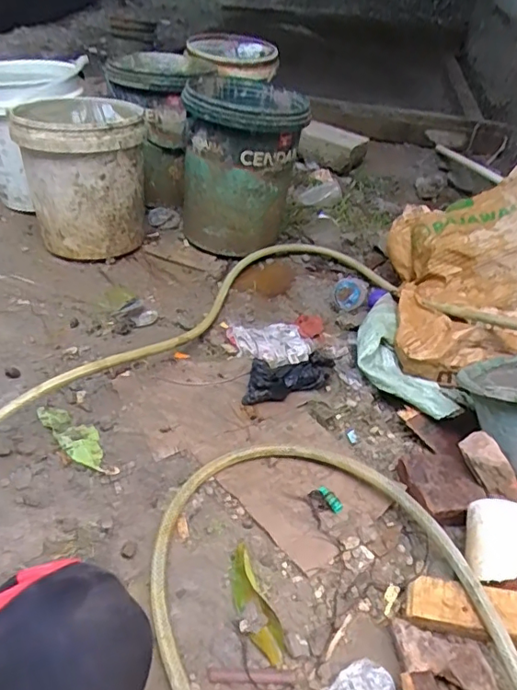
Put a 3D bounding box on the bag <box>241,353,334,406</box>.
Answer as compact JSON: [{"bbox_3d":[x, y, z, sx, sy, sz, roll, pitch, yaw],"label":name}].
[{"bbox_3d":[0.067,0.061,1.043,0.219,0.070,0.076,-14,38,-38],"label":"bag"}]

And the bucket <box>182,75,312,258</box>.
[{"bbox_3d":[-0.049,-0.454,1.405,0.284,0.394,0.317,3,41,-5],"label":"bucket"}]

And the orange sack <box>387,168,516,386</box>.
[{"bbox_3d":[0.486,-0.156,1.172,0.343,0.255,0.476,9,41,2],"label":"orange sack"}]

